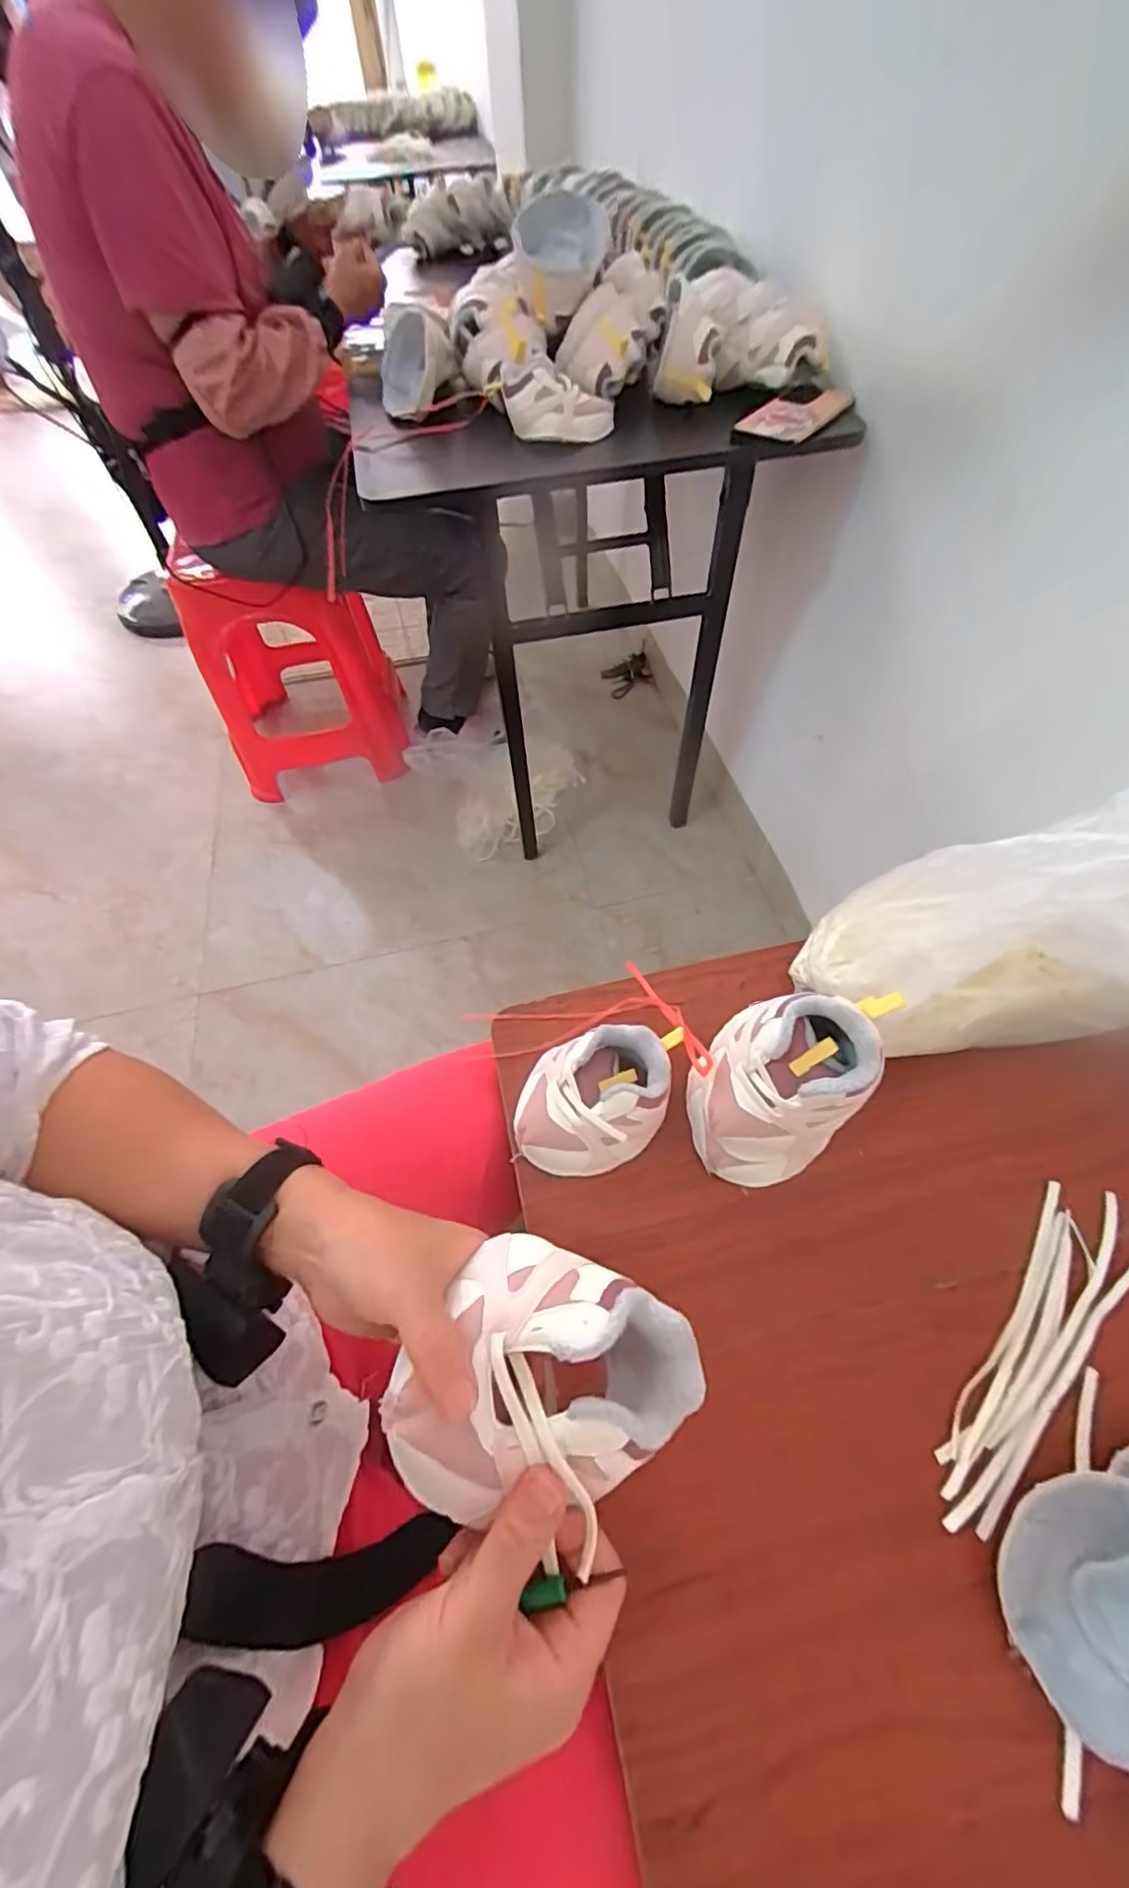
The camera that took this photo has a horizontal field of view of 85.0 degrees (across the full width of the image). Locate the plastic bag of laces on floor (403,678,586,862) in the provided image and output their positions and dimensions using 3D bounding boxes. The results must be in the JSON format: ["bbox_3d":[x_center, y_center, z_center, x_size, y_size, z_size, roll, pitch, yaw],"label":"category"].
[{"bbox_3d":[-0.119,-0.375,1.323,0.360,0.221,0.206,-39,63,-20],"label":"plastic bag of laces on floor"}]

